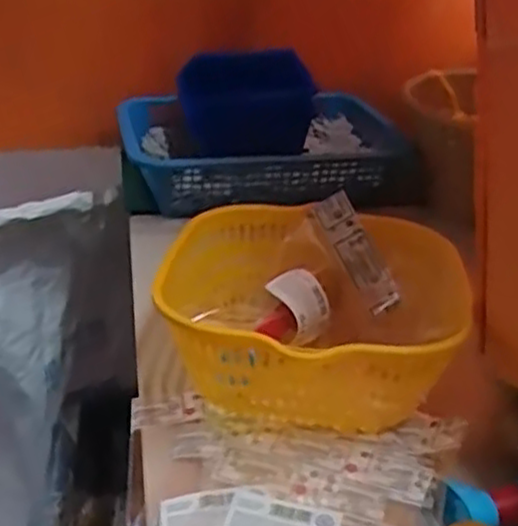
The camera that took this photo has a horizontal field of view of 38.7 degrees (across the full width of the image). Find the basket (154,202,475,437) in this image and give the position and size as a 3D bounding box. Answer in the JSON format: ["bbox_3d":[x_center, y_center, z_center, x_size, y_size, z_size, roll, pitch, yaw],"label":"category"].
[{"bbox_3d":[0.038,0.033,0.497,0.188,0.081,0.194,6,30,6],"label":"basket"}]

